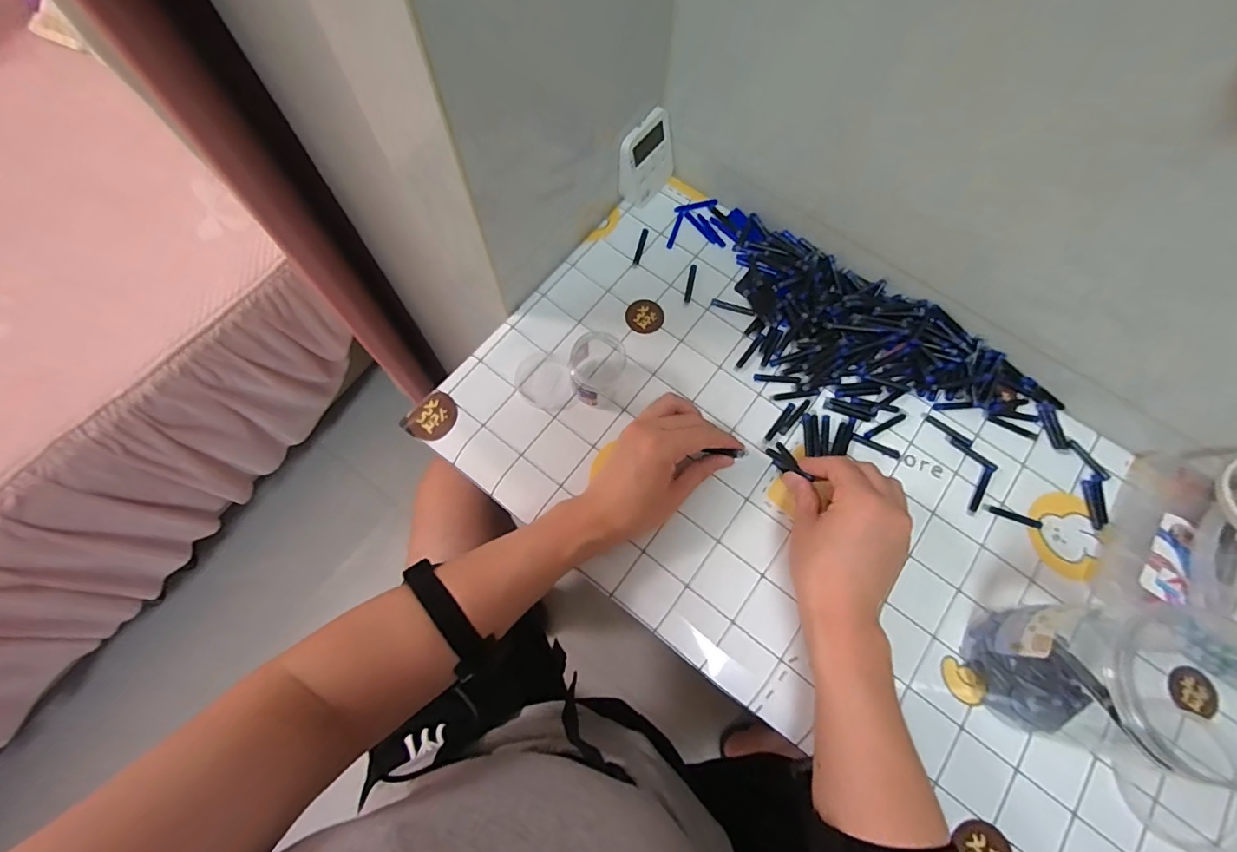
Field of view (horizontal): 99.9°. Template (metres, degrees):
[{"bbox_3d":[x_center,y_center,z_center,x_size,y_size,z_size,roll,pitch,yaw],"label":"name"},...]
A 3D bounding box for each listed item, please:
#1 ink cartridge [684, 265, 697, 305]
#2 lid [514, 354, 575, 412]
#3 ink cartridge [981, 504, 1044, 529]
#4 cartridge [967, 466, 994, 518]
[{"bbox_3d":[0.077,-0.153,0.556,0.007,0.004,0.049,12,72,3],"label":"ink cartridge"},{"bbox_3d":[-0.072,-0.043,0.505,0.048,0.011,0.062,-36,75,-14],"label":"lid"},{"bbox_3d":[0.365,0.082,0.480,0.049,0.008,0.008,23,73,7],"label":"ink cartridge"},{"bbox_3d":[0.342,0.062,0.491,0.010,0.004,0.051,31,74,9],"label":"cartridge"}]

